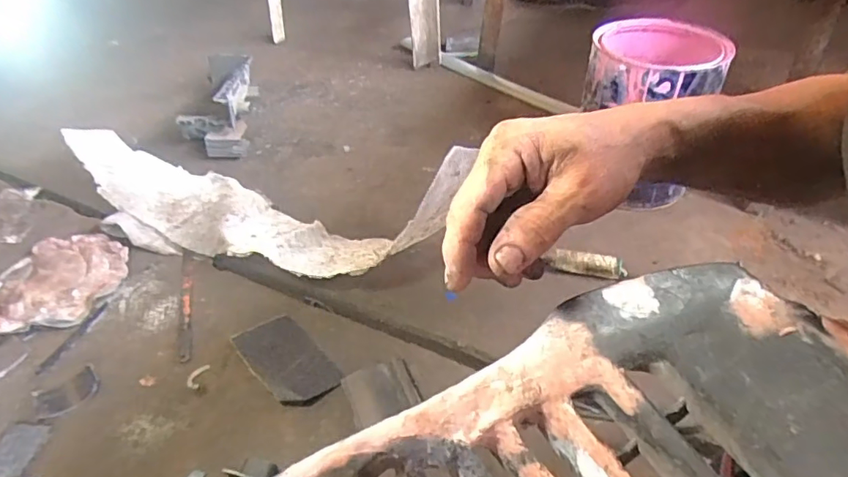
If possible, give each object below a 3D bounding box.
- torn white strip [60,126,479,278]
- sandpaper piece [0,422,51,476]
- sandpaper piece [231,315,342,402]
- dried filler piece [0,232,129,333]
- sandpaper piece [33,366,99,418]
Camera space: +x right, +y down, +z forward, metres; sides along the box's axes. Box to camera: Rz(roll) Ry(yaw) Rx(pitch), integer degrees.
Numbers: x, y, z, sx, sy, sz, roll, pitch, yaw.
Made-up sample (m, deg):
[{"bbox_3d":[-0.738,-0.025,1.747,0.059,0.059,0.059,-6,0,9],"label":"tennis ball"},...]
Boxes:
[{"bbox_3d":[-0.236,-0.074,0.688,0.593,0.155,0.175,13,44,15],"label":"torn white strip"},{"bbox_3d":[-0.380,0.196,0.499,0.044,0.004,0.055,1,42,3],"label":"sandpaper piece"},{"bbox_3d":[-0.146,0.126,0.565,0.066,0.017,0.117,-31,50,-29],"label":"sandpaper piece"},{"bbox_3d":[-0.447,0.052,0.659,0.137,0.018,0.152,13,44,15],"label":"dried filler piece"},{"bbox_3d":[-0.355,0.154,0.535,0.056,0.005,0.041,-26,47,-25],"label":"sandpaper piece"}]

